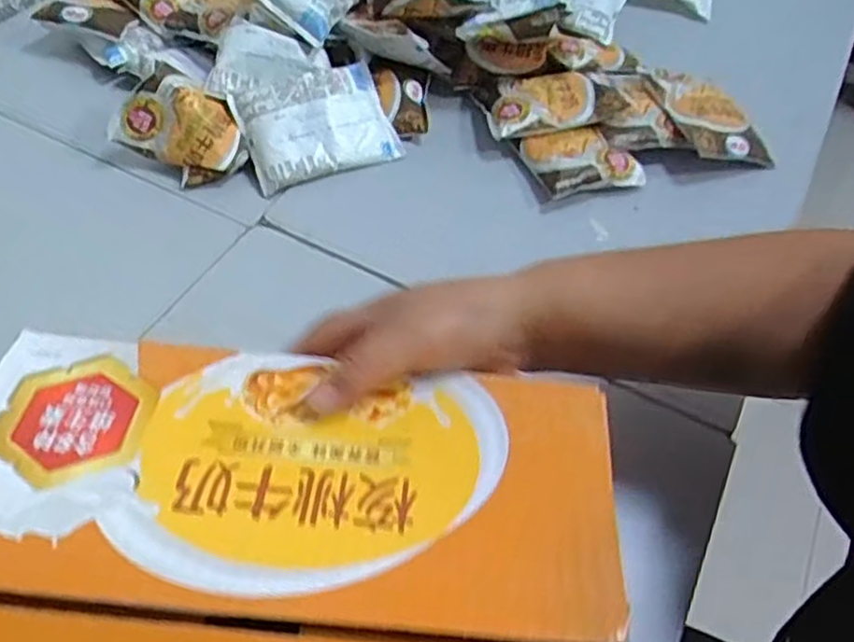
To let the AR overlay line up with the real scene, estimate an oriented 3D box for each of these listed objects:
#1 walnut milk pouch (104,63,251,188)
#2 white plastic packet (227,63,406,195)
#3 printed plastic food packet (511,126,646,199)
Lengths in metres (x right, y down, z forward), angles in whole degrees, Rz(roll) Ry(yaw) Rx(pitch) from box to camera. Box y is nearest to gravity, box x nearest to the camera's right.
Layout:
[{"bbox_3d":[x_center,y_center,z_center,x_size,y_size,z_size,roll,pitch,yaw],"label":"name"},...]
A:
[{"bbox_3d":[-0.203,-0.162,0.599,0.100,0.018,0.080,35,85,-7],"label":"walnut milk pouch"},{"bbox_3d":[-0.096,-0.173,0.618,0.127,0.015,0.098,-21,86,-15],"label":"white plastic packet"},{"bbox_3d":[0.136,-0.143,0.626,0.094,0.028,0.070,-13,55,-14],"label":"printed plastic food packet"}]

